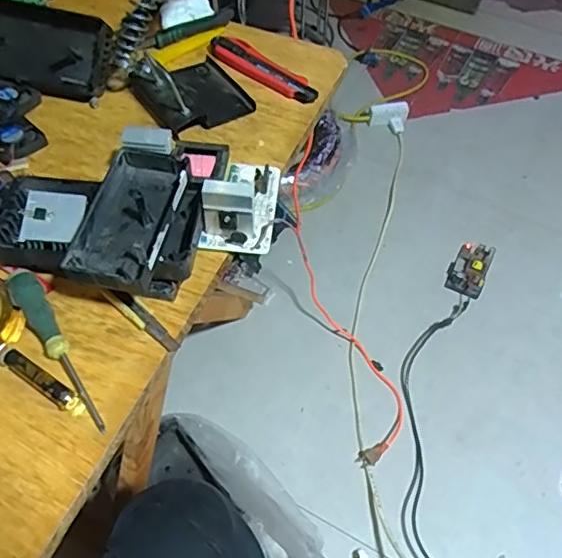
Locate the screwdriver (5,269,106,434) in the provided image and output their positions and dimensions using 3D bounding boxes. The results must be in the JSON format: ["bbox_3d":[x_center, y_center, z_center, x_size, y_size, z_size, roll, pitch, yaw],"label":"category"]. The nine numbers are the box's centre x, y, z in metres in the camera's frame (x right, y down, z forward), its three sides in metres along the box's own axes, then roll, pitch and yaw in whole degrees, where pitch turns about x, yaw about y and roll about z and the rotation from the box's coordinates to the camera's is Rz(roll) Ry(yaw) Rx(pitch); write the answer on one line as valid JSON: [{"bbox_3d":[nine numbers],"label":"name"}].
[{"bbox_3d":[-0.175,0.055,0.439,0.022,0.019,0.150,-31,73,-19],"label":"screwdriver"}]

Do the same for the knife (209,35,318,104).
[{"bbox_3d":[-0.021,-0.246,0.653,0.150,0.017,0.034,35,62,21],"label":"knife"}]

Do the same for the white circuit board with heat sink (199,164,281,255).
[{"bbox_3d":[-0.032,-0.081,0.516,0.059,0.059,0.114,11,56,7],"label":"white circuit board with heat sink"}]

